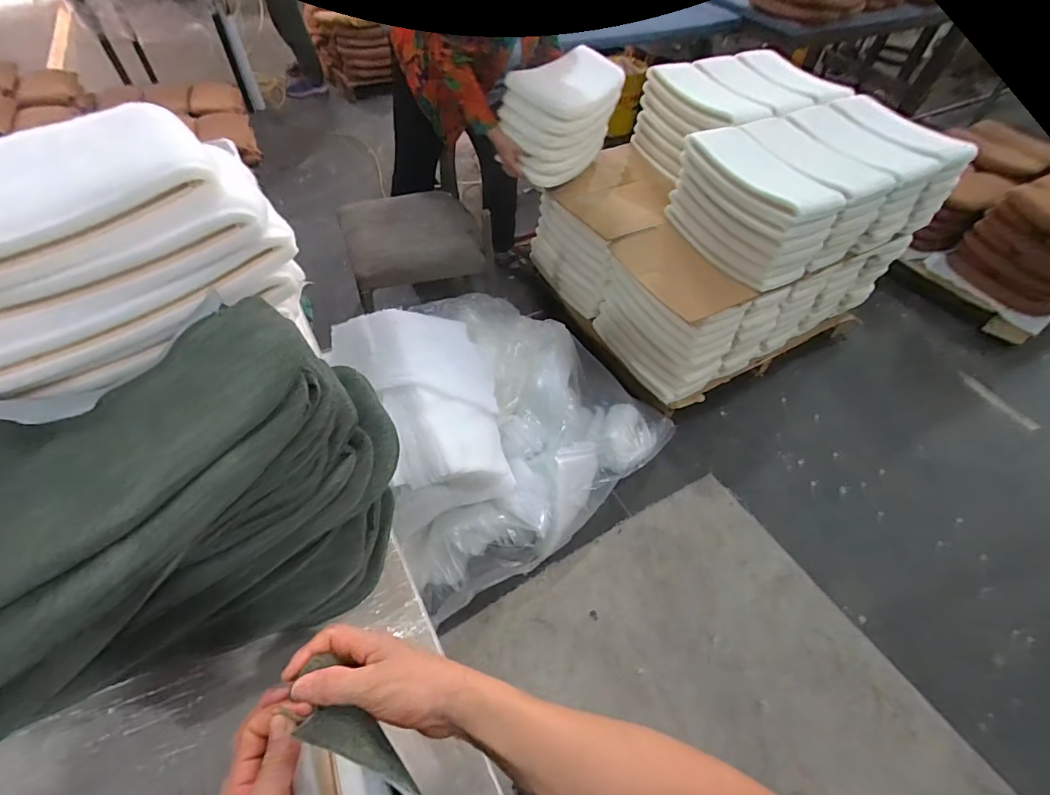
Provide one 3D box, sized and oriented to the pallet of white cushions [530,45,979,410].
[{"bbox_3d":[0.696,-0.645,1.746,0.976,0.728,0.897,-21,56,-19],"label":"pallet of white cushions"}]

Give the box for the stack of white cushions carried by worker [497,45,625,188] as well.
[{"bbox_3d":[0.126,-0.916,1.576,0.263,0.318,0.342,29,56,18],"label":"stack of white cushions carried by worker"}]

